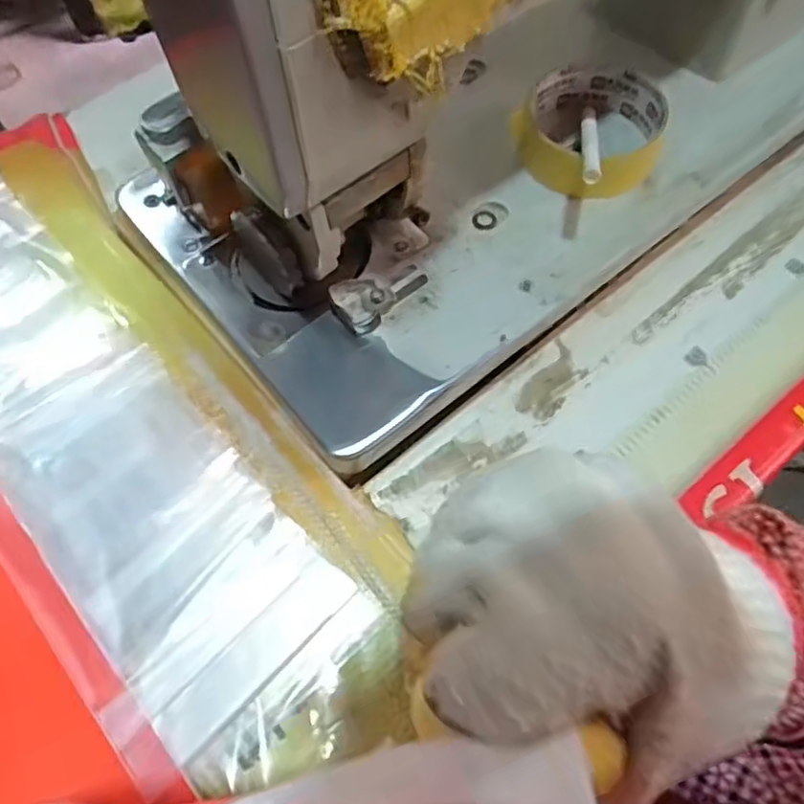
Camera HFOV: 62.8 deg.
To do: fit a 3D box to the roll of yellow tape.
[{"bbox_3d":[0.112,-0.162,0.391,0.080,0.026,0.087,0,63,1],"label":"roll of yellow tape"}]

